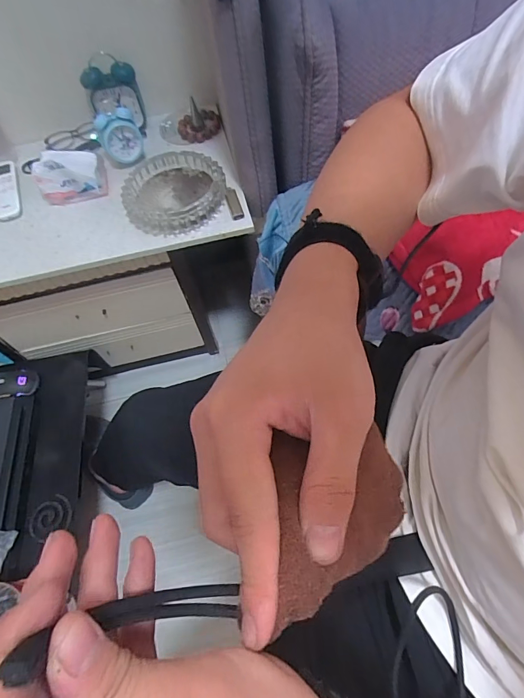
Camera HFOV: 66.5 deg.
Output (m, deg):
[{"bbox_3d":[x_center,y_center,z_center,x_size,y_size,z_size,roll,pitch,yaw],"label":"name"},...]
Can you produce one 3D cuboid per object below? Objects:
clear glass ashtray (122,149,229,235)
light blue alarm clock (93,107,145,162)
[{"bbox_3d":[-0.161,-0.289,0.747,0.187,0.052,0.174,-10,60,-1],"label":"clear glass ashtray"},{"bbox_3d":[-0.281,-0.419,0.797,0.078,0.094,0.043,-23,61,-8],"label":"light blue alarm clock"}]

